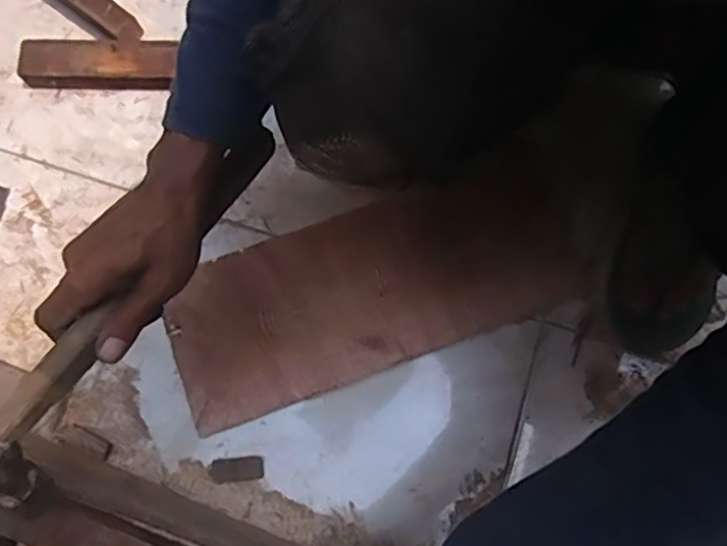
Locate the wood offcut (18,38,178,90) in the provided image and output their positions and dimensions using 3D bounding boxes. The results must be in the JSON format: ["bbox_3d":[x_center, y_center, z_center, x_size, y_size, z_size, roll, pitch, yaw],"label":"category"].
[{"bbox_3d":[-0.277,-0.217,0.663,0.152,0.034,0.044,1,76,-1],"label":"wood offcut"}]

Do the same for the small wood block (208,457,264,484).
[{"bbox_3d":[-0.117,0.182,0.583,0.048,0.010,0.020,-7,77,-3],"label":"small wood block"}]

